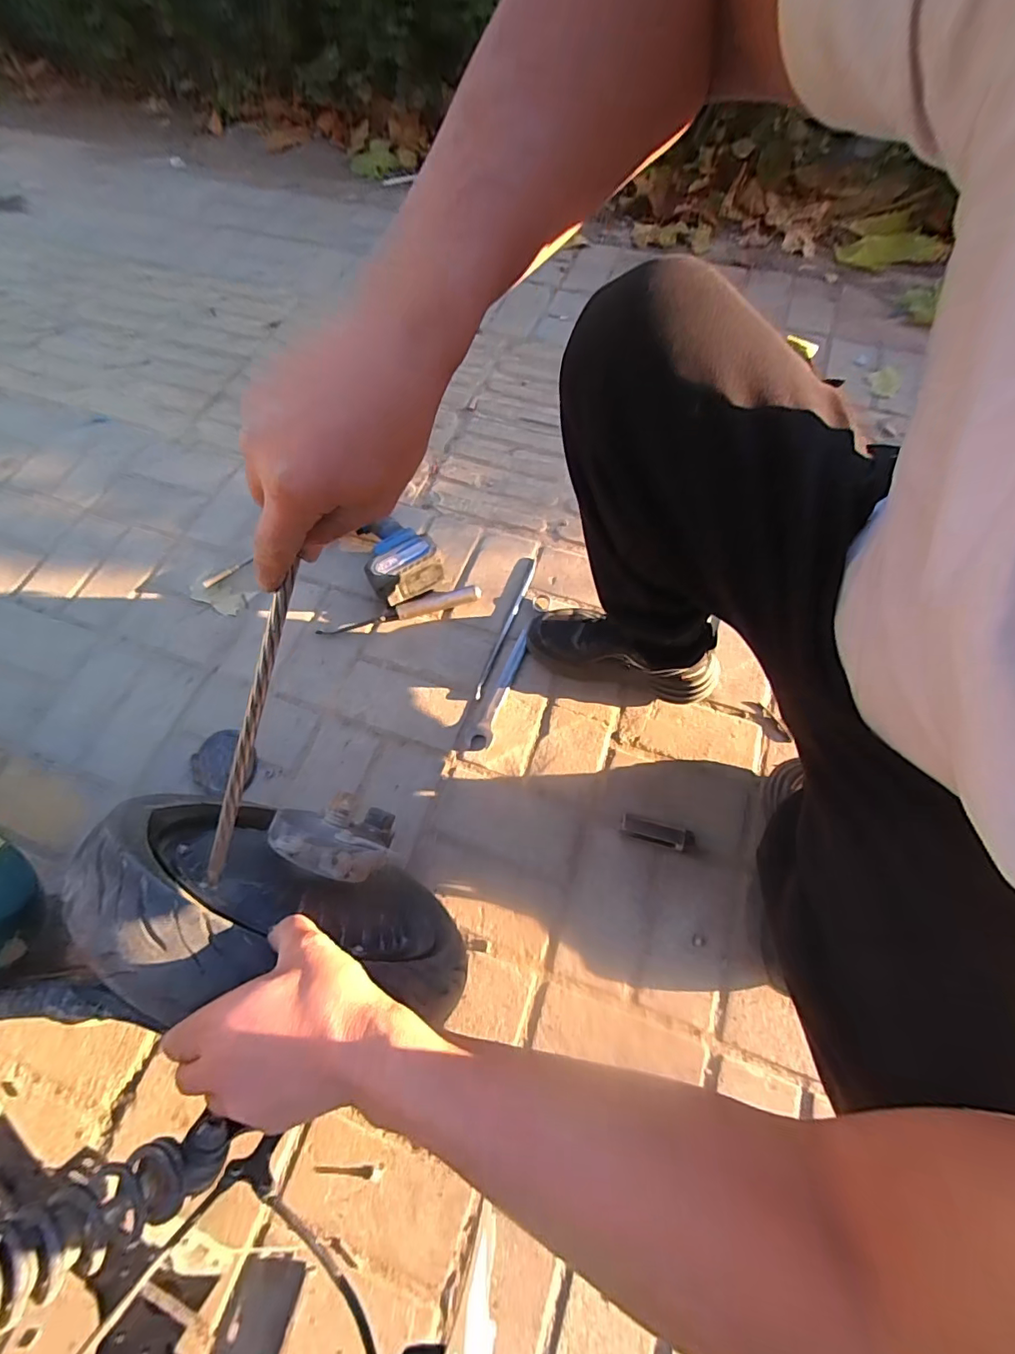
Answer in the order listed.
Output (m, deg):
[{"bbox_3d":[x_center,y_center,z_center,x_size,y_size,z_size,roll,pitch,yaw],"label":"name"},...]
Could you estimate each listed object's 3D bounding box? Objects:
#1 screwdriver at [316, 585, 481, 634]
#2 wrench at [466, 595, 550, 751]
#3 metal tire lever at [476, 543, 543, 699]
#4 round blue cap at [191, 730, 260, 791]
[{"bbox_3d":[-0.165,-0.101,0.783,0.250,0.021,0.026,-14,66,-6],"label":"screwdriver"},{"bbox_3d":[0.007,-0.013,0.752,0.032,0.009,0.267,22,68,10],"label":"wrench"},{"bbox_3d":[0.008,-0.095,0.788,0.014,0.008,0.290,19,67,9],"label":"metal tire lever"},{"bbox_3d":[-0.390,0.115,0.703,0.081,0.012,0.084,-14,66,-5],"label":"round blue cap"}]

